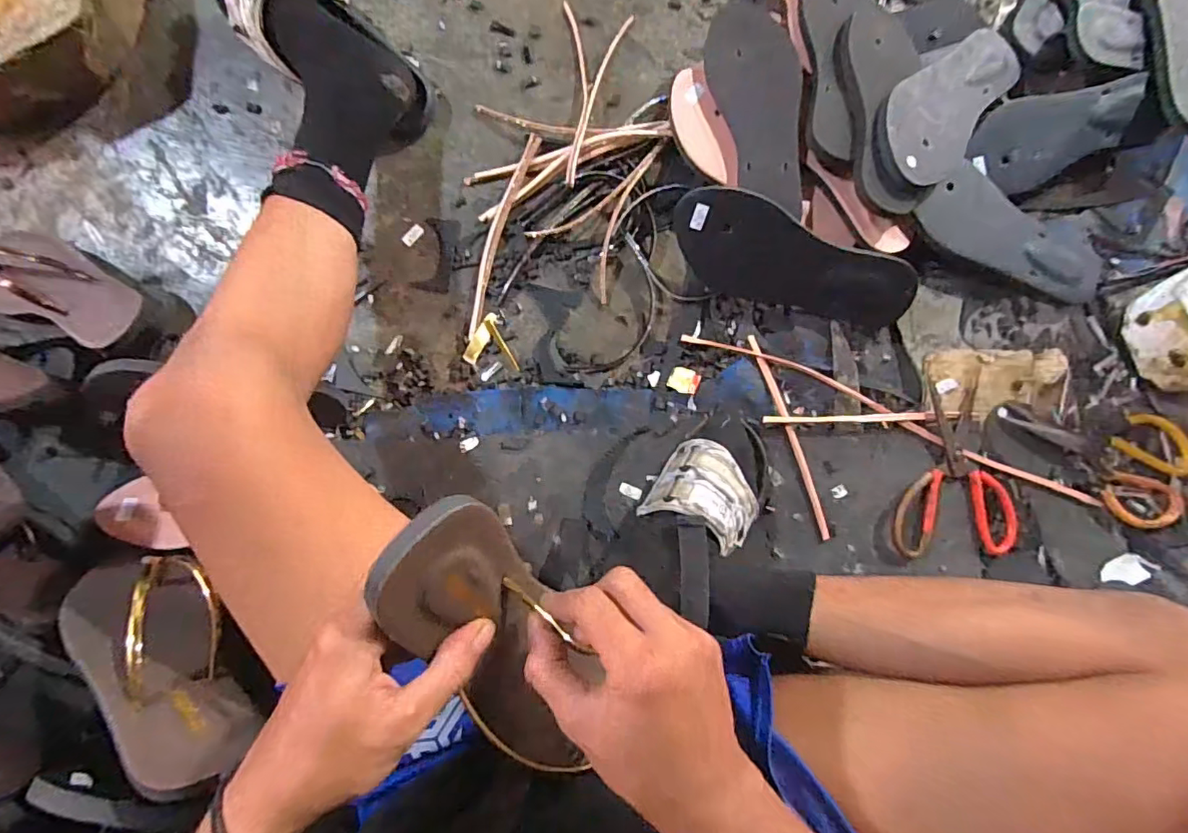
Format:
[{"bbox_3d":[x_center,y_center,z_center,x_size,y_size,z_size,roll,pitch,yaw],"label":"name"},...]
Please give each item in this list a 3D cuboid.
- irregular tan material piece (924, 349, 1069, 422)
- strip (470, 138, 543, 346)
[{"bbox_3d":[0.435,-0.035,0.589,0.166,0.016,0.070,-1,88,-1],"label":"irregular tan material piece"},{"bbox_3d":[-0.103,-0.195,0.589,0.021,0.006,0.222,19,92,14],"label":"strip"}]

